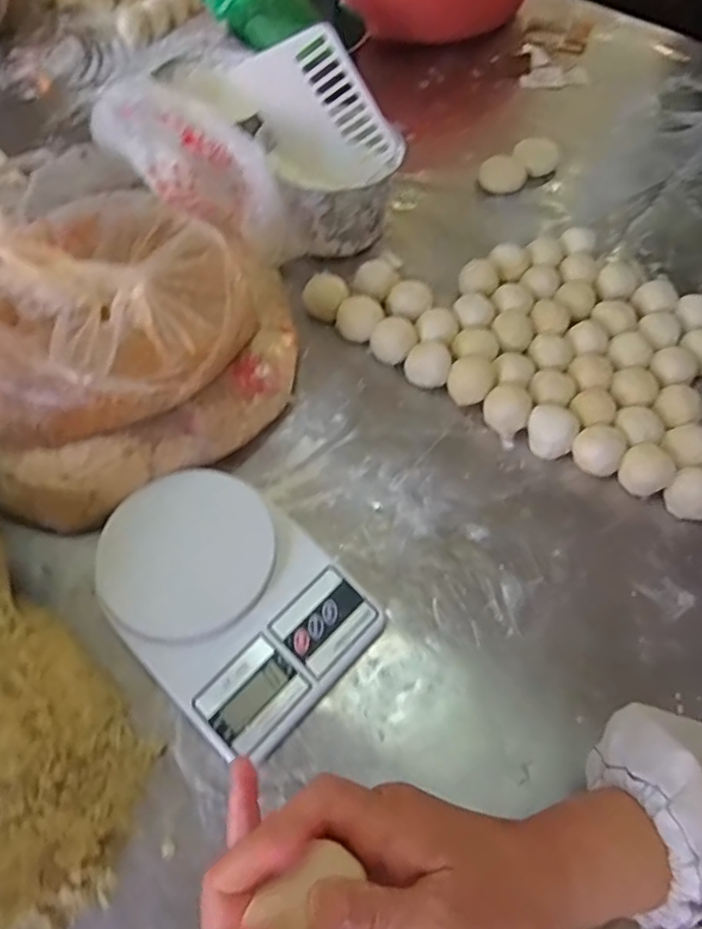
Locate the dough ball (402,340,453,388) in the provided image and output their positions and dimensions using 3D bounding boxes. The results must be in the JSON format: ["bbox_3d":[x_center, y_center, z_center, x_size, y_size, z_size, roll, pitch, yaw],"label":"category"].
[{"bbox_3d":[0.074,-0.093,0.578,0.043,0.040,0.036,17,62,9],"label":"dough ball"}]

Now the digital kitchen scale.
[{"bbox_3d":[-0.096,0.101,0.464,0.209,0.037,0.150,40,66,19],"label":"digital kitchen scale"}]

